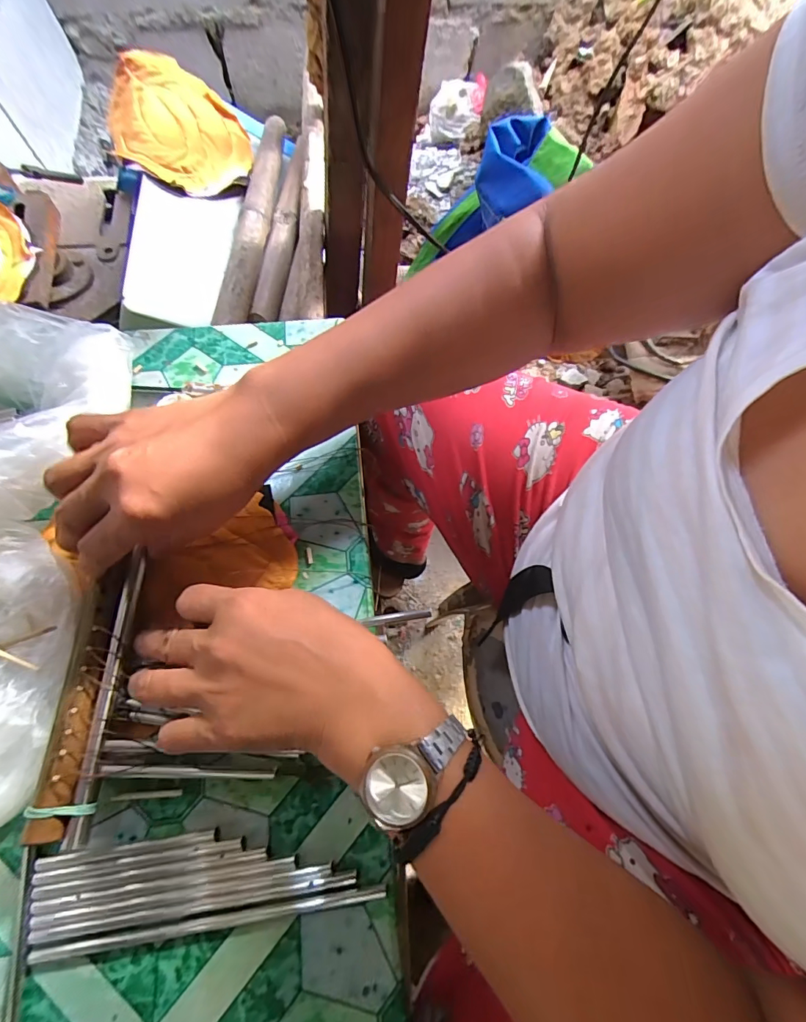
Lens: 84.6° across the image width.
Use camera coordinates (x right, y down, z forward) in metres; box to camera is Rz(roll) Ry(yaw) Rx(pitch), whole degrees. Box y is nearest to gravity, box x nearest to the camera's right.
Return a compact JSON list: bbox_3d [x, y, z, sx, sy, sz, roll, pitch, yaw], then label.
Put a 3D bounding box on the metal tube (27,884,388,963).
[{"bbox_3d":[-0.103,0.223,0.239,0.186,0.005,0.007,-7,70,-5],"label":"metal tube"}]

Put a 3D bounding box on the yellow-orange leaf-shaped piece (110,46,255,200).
[{"bbox_3d":[-0.278,-0.471,0.553,0.159,0.069,0.187,-18,71,-9],"label":"yellow-orange leaf-shaped piece"}]

